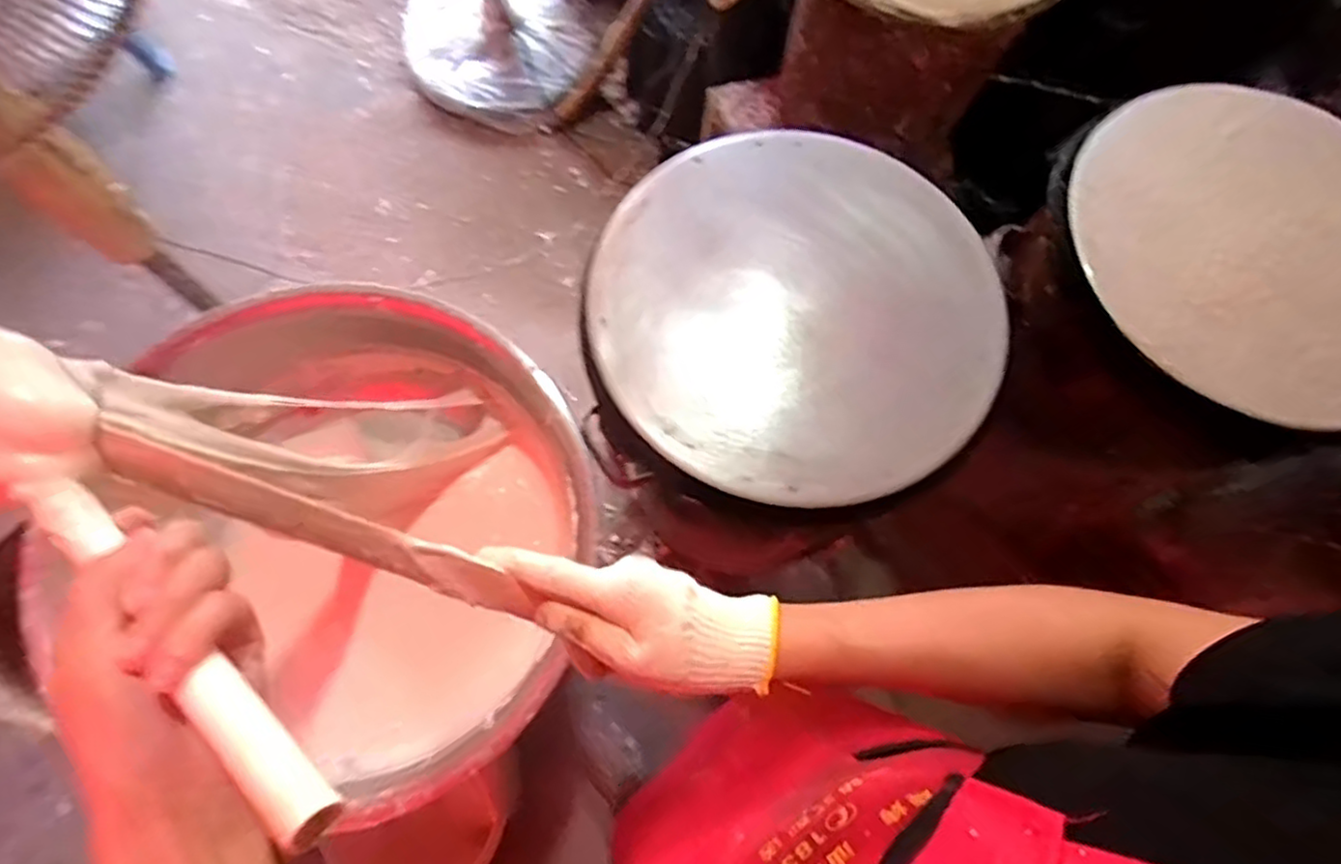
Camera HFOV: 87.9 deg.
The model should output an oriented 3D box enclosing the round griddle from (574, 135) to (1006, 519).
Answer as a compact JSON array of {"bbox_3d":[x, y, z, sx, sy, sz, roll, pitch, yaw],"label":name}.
[{"bbox_3d":[0.105,-0.114,0.634,0.360,0.052,0.364,0,73,-1],"label":"round griddle"}]

